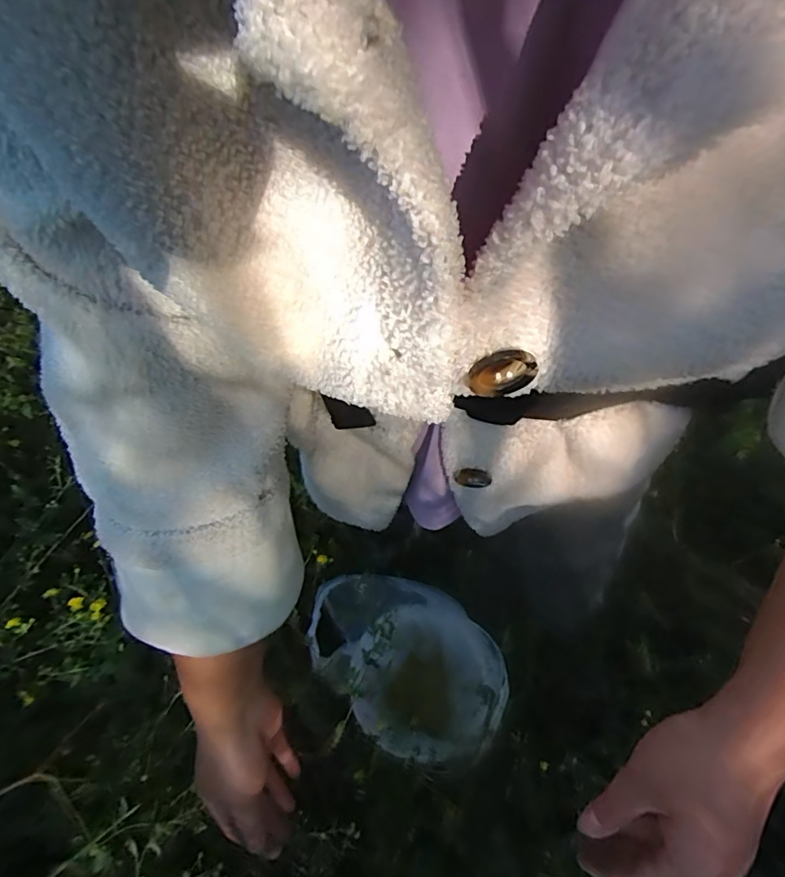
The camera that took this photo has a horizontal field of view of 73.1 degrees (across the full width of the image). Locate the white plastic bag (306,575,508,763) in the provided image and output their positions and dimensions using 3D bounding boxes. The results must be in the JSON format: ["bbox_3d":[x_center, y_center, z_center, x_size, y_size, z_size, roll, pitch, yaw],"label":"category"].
[{"bbox_3d":[0.017,0.347,0.854,0.229,0.068,0.344,-41,66,-18],"label":"white plastic bag"}]

